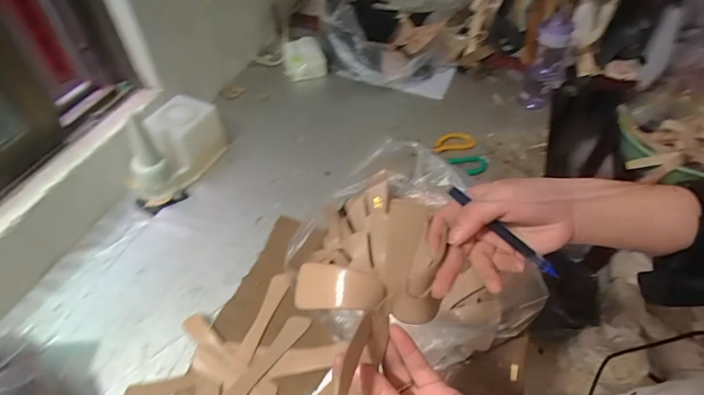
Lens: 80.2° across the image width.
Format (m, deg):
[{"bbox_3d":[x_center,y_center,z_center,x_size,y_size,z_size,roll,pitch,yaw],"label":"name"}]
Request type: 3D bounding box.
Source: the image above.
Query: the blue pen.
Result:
[{"bbox_3d":[0.130,0.029,0.361,0.117,0.009,0.012,39,55,-1],"label":"blue pen"}]

